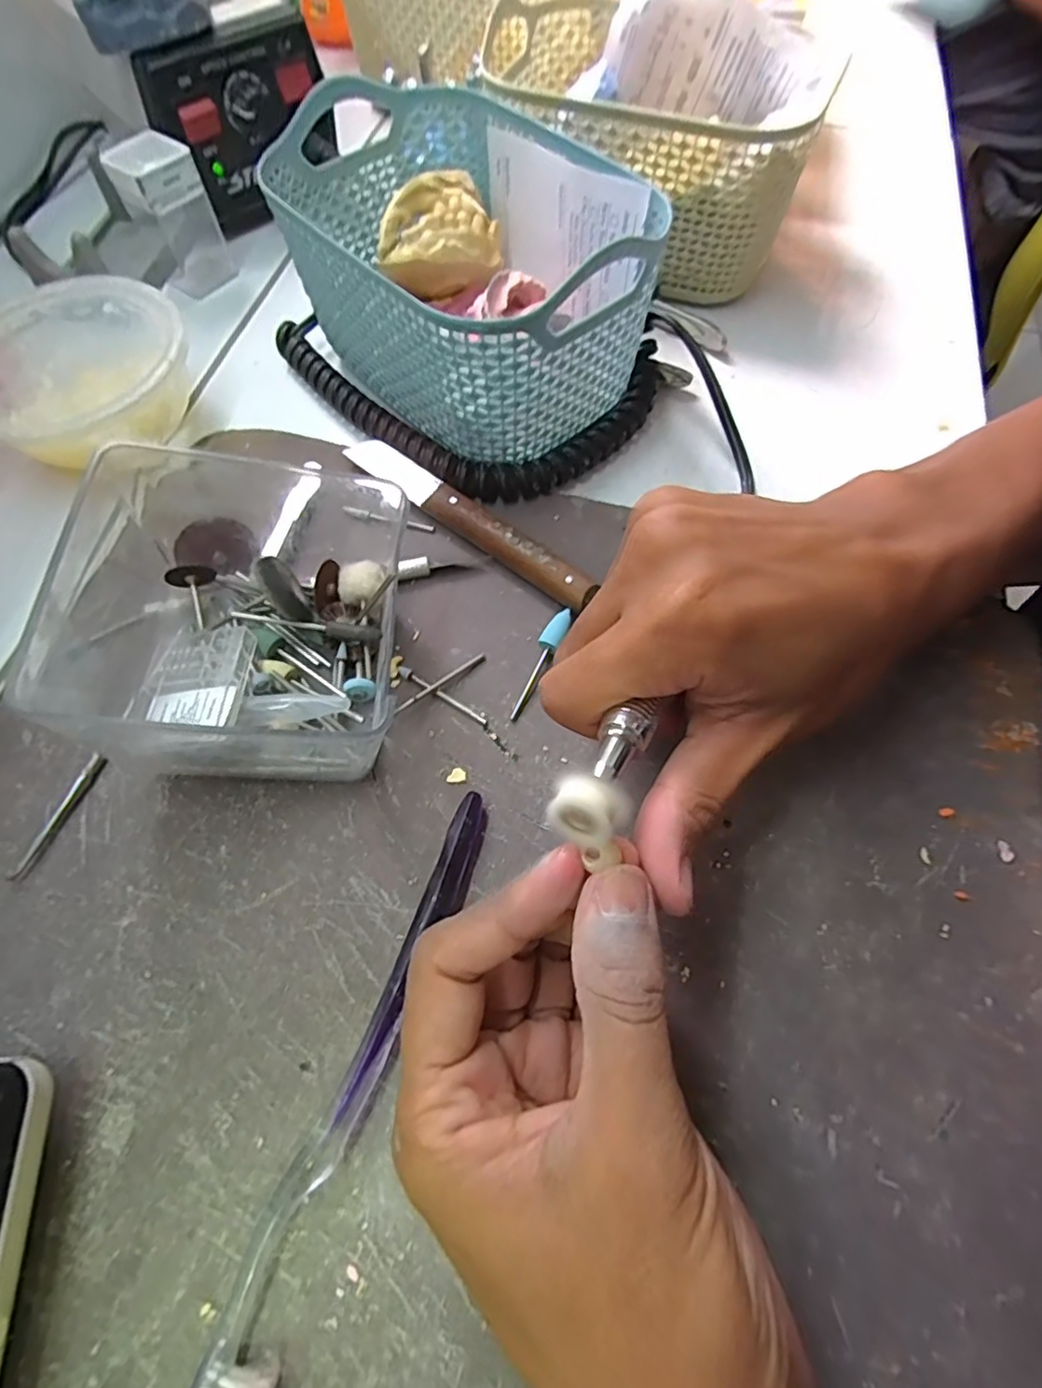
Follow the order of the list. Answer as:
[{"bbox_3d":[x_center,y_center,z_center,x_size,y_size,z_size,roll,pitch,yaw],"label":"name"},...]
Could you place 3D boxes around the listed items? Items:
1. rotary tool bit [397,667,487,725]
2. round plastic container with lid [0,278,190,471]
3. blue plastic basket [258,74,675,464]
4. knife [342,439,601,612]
[{"bbox_3d":[-0.031,0.000,0.237,0.041,0.004,0.004,29,67,13],"label":"rotary tool bit"},{"bbox_3d":[-0.203,-0.142,0.285,0.101,0.038,0.100,0,64,0],"label":"round plastic container with lid"},{"bbox_3d":[-0.025,-0.191,0.285,0.114,0.083,0.170,-36,69,-16],"label":"blue plastic basket"},{"bbox_3d":[-0.021,-0.073,0.265,0.124,0.016,0.014,36,69,16],"label":"knife"}]

